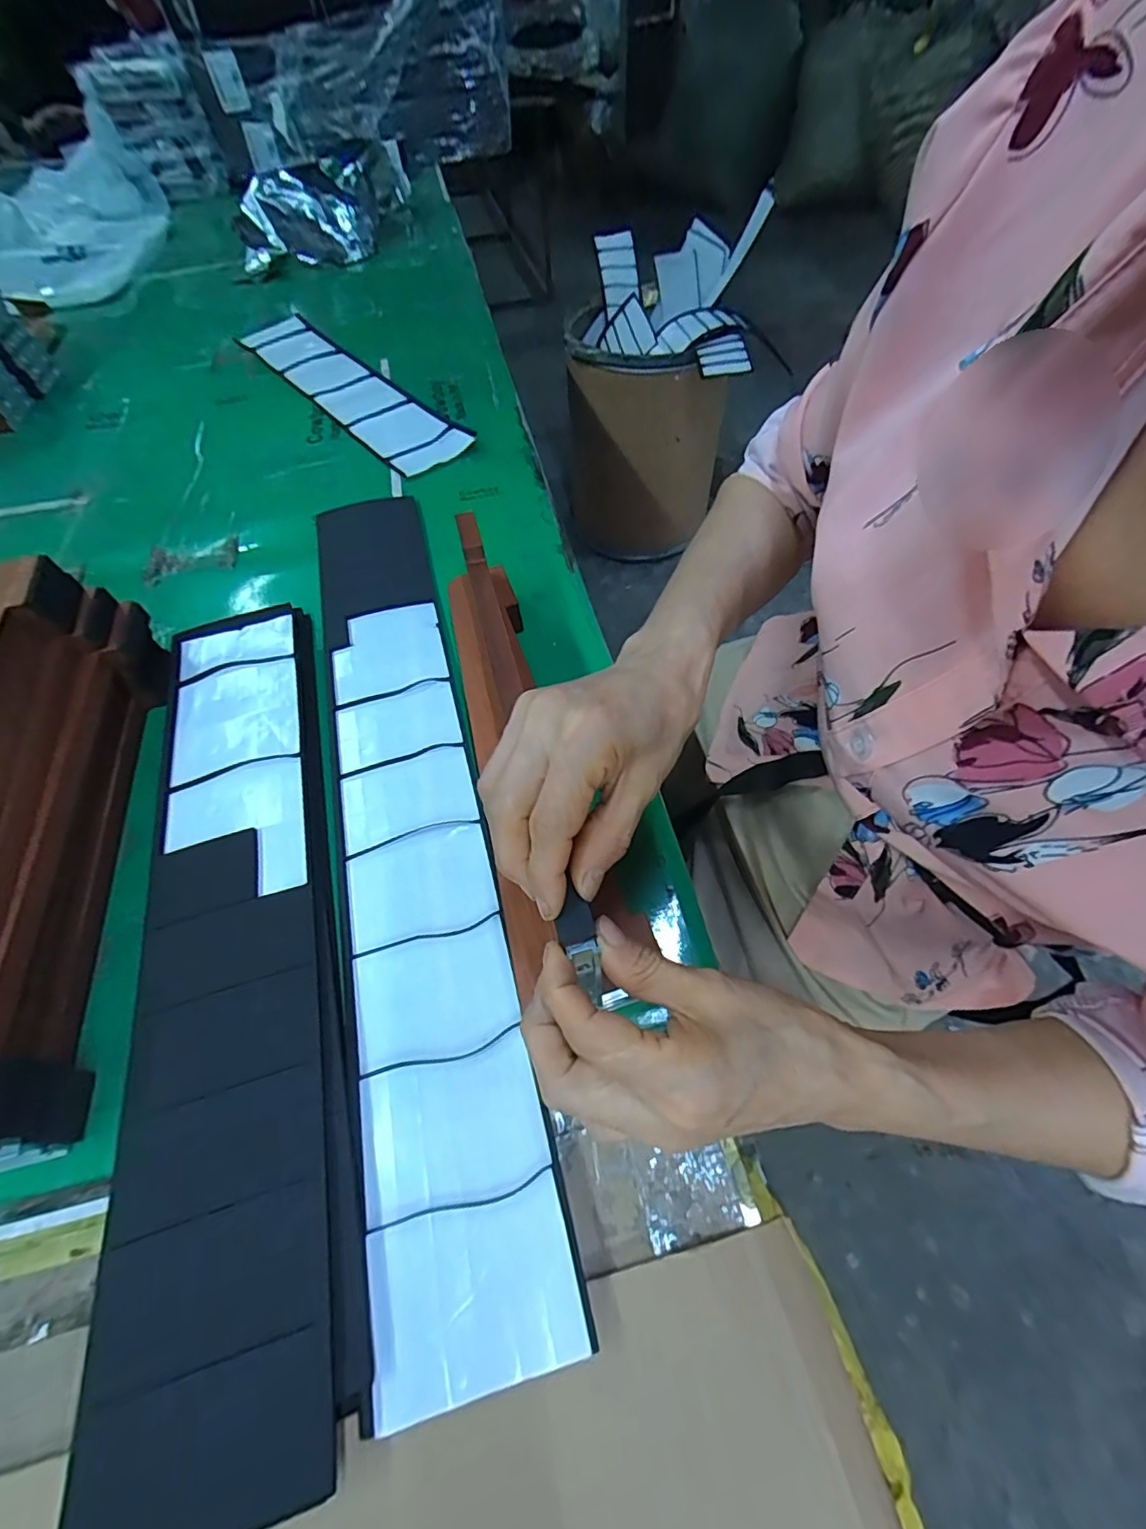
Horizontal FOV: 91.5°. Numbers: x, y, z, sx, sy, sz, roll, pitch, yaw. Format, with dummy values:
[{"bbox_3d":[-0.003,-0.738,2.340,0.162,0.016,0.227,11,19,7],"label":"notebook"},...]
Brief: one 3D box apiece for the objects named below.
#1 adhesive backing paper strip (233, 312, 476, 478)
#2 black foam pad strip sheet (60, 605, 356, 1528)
[{"bbox_3d":[-0.298,-0.486,0.708,0.095,0.010,0.483,-35,62,-19],"label":"adhesive backing paper strip"},{"bbox_3d":[-0.201,0.081,0.336,0.096,0.024,0.489,-16,57,-7],"label":"black foam pad strip sheet"}]

